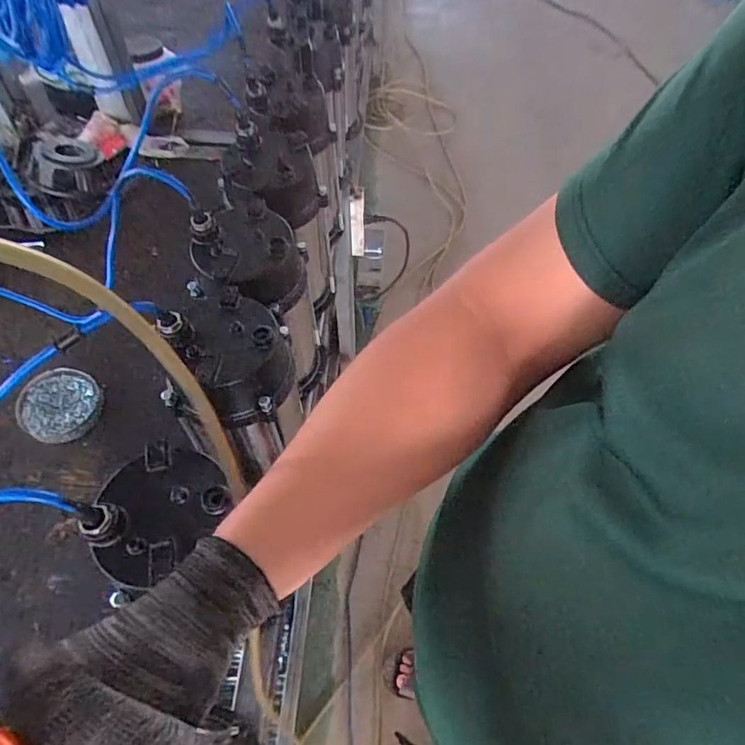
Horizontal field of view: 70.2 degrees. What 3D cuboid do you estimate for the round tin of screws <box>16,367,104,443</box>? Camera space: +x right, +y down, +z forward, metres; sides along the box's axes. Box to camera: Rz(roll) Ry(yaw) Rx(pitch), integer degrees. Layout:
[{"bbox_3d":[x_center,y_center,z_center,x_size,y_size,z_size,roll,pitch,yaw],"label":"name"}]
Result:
[{"bbox_3d":[-0.432,0.046,0.738,0.104,0.023,0.108,1,57,-1],"label":"round tin of screws"}]

